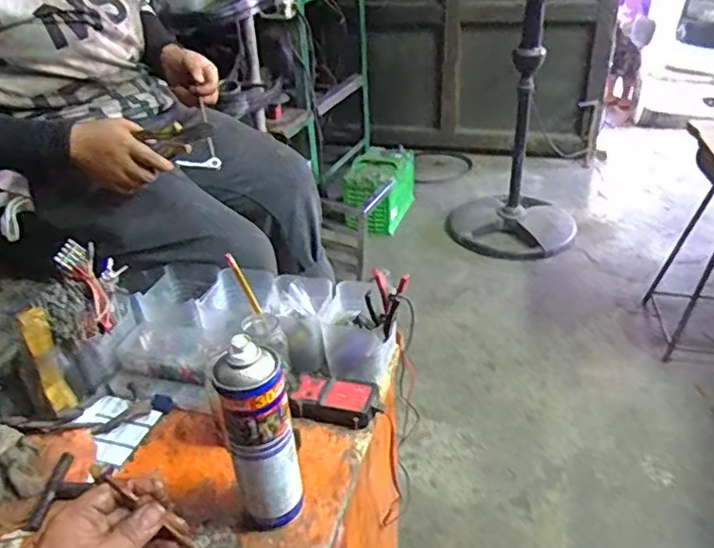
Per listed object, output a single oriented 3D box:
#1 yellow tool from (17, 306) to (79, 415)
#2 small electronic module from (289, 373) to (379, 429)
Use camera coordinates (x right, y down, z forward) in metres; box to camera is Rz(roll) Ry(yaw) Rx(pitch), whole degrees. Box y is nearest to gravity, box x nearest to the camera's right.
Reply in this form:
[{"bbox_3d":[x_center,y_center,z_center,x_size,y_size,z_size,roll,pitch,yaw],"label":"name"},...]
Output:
[{"bbox_3d":[-0.381,0.109,0.764,0.032,0.153,0.021,-25,39,-29],"label":"yellow tool"},{"bbox_3d":[-0.027,0.159,0.786,0.103,0.026,0.067,3,34,10],"label":"small electronic module"}]

